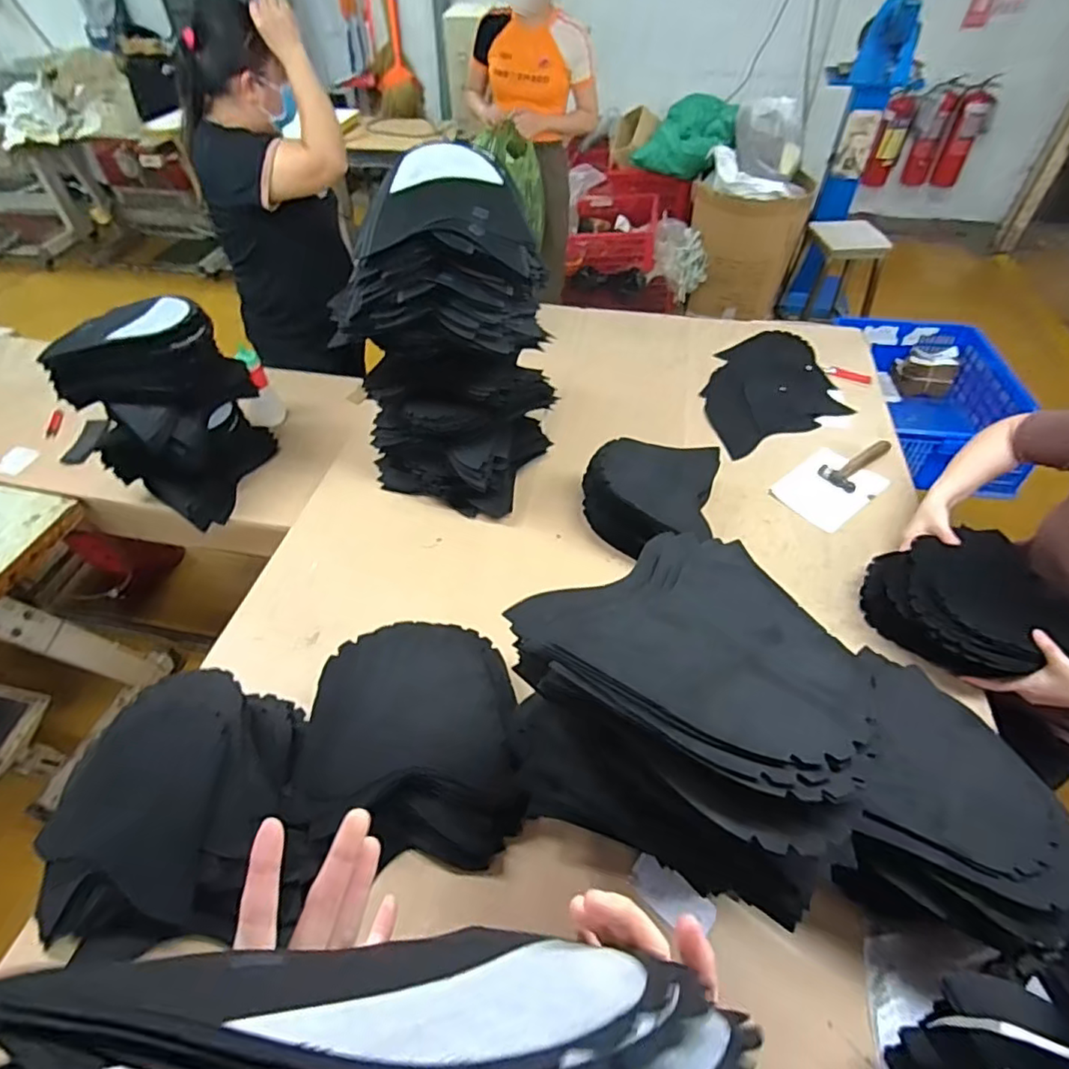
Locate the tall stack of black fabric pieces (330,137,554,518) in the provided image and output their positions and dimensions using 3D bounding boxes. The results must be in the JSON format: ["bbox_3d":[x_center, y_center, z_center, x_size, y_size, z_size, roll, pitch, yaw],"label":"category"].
[{"bbox_3d":[-0.135,-0.322,1.030,0.290,0.518,0.259,18,51,17],"label":"tall stack of black fabric pieces"}]

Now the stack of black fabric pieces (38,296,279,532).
[{"bbox_3d":[-0.685,-0.240,1.120,0.191,0.349,0.266,16,50,14],"label":"stack of black fabric pieces"}]

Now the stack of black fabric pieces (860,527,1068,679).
[{"bbox_3d":[0.684,0.112,0.912,0.269,0.109,0.227,-8,48,-7],"label":"stack of black fabric pieces"}]

